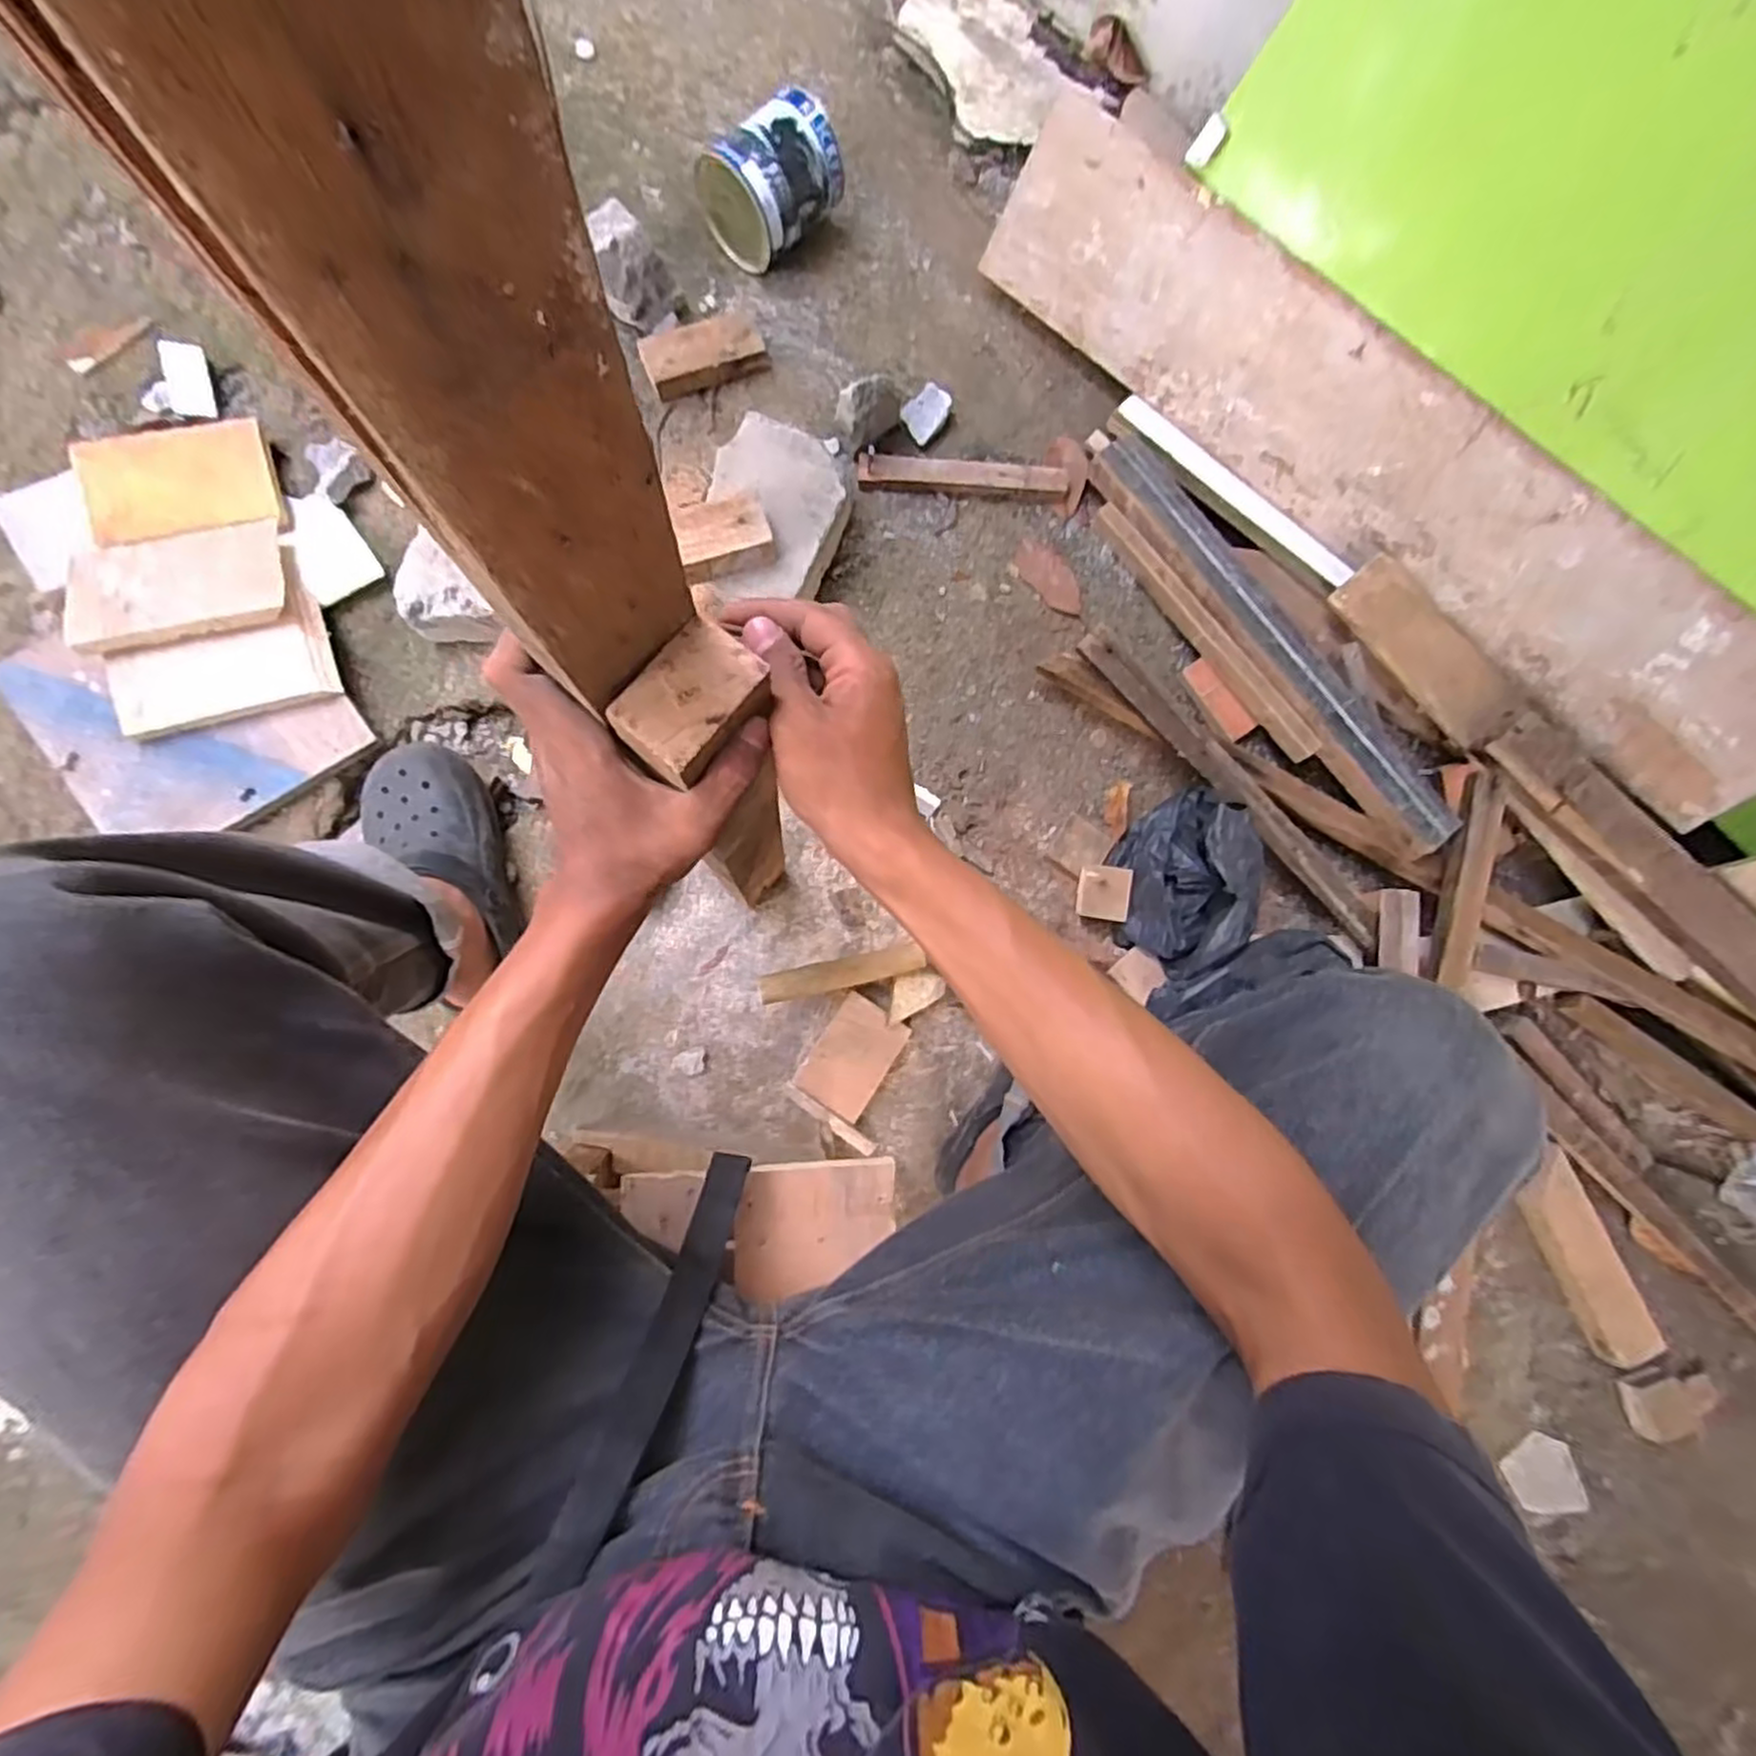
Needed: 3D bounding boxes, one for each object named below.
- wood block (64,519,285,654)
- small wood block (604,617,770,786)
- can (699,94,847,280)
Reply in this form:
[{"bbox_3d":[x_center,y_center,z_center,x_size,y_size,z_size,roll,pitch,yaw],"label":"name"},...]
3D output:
[{"bbox_3d":[-0.680,-0.284,0.738,0.187,0.015,0.111,-15,78,-8],"label":"wood block"},{"bbox_3d":[-0.077,-0.072,0.318,0.042,0.021,0.060,40,81,0],"label":"small wood block"},{"bbox_3d":[-0.116,-0.769,0.847,0.135,0.117,0.109,-43,88,-9],"label":"can"}]

